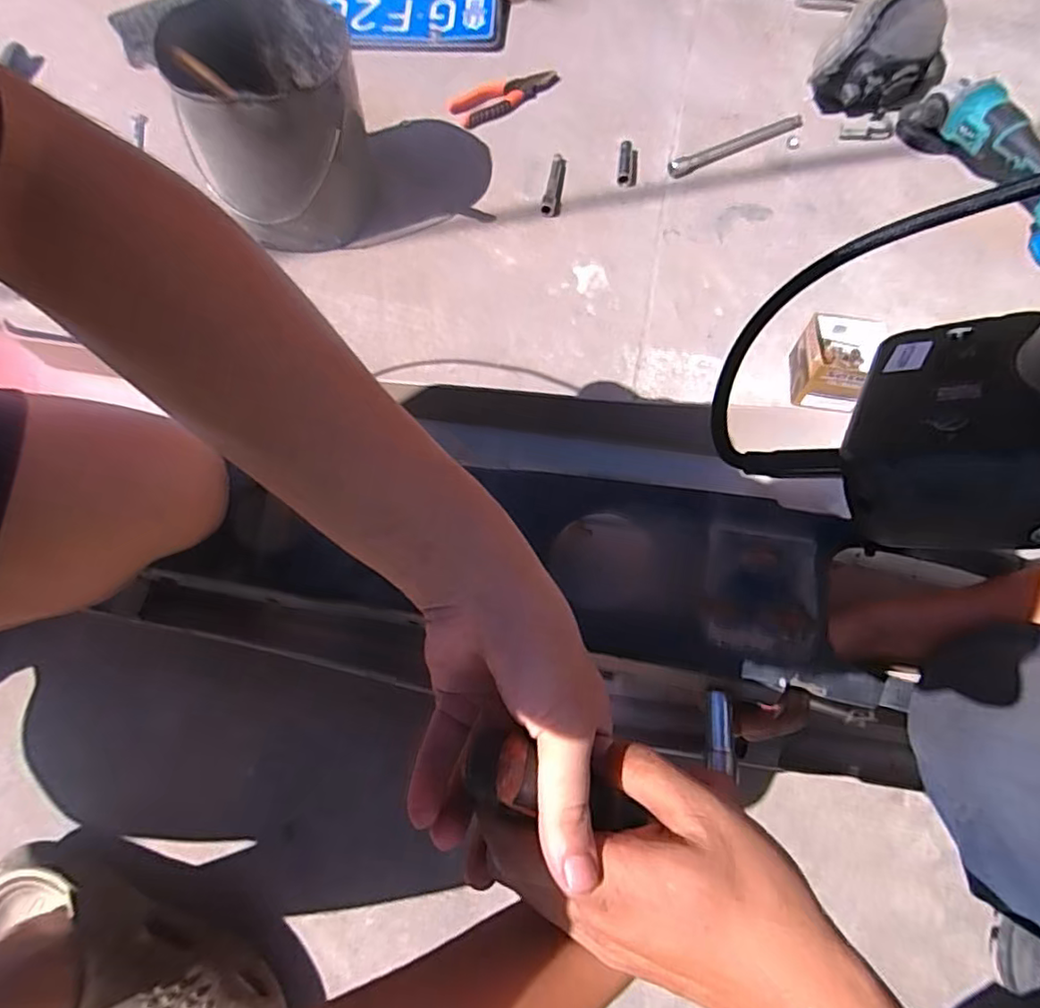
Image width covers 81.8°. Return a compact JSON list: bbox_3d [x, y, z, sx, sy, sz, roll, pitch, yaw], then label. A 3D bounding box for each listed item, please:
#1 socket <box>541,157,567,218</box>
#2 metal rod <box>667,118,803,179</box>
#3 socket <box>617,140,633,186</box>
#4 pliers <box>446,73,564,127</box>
[{"bbox_3d":[0.056,-0.495,0.923,0.028,0.018,0.128,10,67,5],"label":"socket"},{"bbox_3d":[0.341,-0.569,0.948,0.248,0.017,0.033,-28,69,-11],"label":"metal rod"},{"bbox_3d":[0.162,-0.526,0.928,0.019,0.018,0.075,7,67,4],"label":"socket"},{"bbox_3d":[-0.026,-0.683,1.005,0.186,0.022,0.075,-33,70,-13],"label":"pliers"}]

